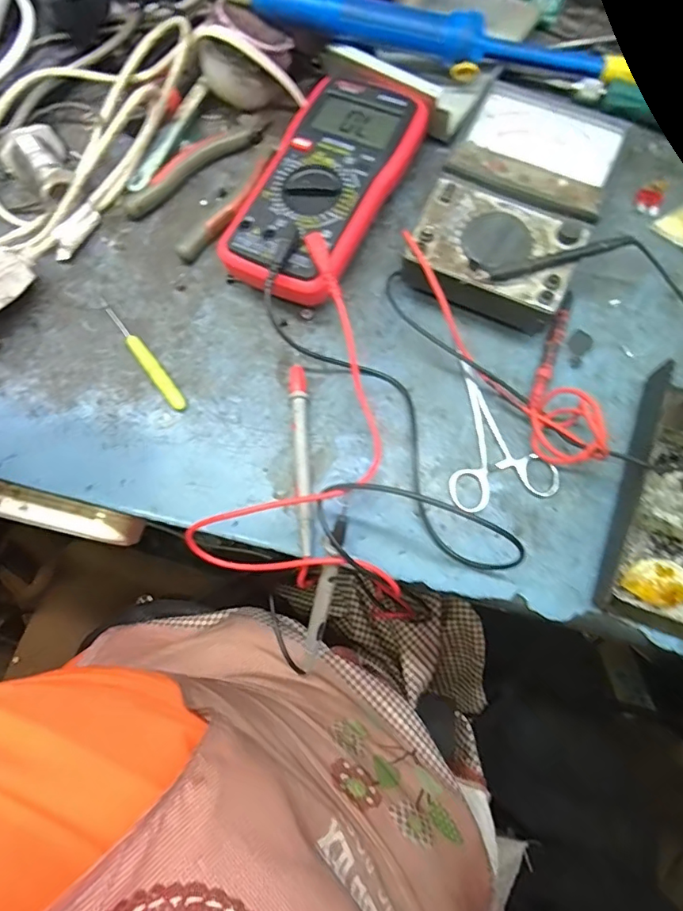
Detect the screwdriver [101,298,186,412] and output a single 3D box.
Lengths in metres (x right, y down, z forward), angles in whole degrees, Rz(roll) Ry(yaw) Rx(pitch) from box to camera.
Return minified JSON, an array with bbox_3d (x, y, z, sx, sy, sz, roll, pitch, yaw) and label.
[{"bbox_3d":[-0.144,-0.075,0.371,0.011,0.010,0.108,-36,76,-9],"label":"screwdriver"}]

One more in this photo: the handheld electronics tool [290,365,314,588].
[{"bbox_3d":[-0.026,0.009,0.341,0.011,0.014,0.145,-3,73,0],"label":"handheld electronics tool"}]

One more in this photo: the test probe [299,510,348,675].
[{"bbox_3d":[-0.012,0.090,0.333,0.012,0.007,0.125,15,112,6],"label":"test probe"}]

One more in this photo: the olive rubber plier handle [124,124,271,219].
[{"bbox_3d":[-0.117,-0.231,0.413,0.126,0.014,0.022,-34,75,-9],"label":"olive rubber plier handle"}]

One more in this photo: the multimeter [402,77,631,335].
[{"bbox_3d":[0.126,-0.179,0.372,0.112,0.048,0.185,23,75,8],"label":"multimeter"}]

